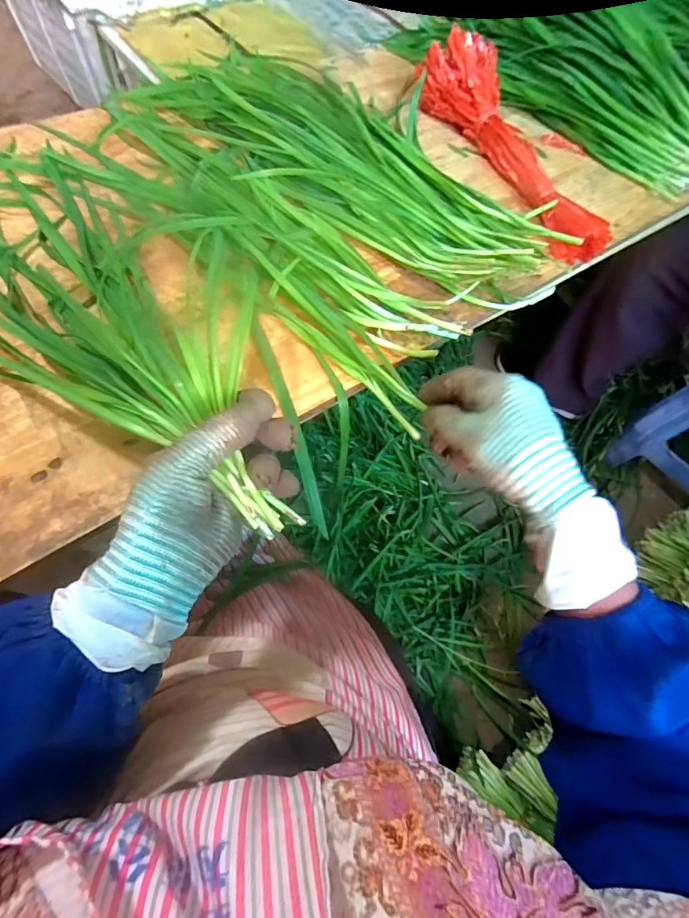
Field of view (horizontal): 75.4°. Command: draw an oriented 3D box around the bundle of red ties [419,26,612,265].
[{"bbox_3d":[0.193,-0.357,0.503,0.085,0.073,0.309,-22,69,-18],"label":"bundle of red ties"}]

